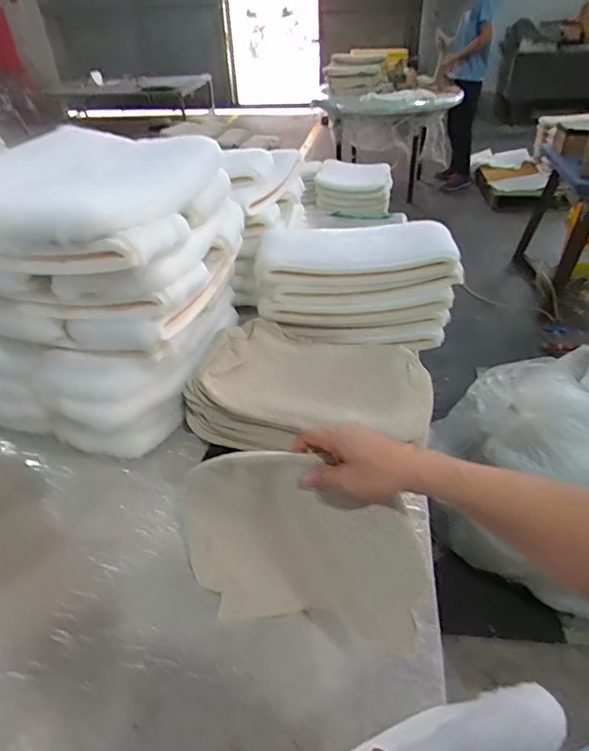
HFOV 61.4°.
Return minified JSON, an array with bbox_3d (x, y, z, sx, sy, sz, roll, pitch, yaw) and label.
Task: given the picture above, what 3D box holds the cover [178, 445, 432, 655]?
[{"bbox_3d":[-0.030,0.224,0.679,0.410,0.320,0.098,20,45,26],"label":"cover"}]

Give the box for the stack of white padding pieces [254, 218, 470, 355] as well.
[{"bbox_3d":[0.154,-0.237,1.254,0.473,0.235,0.247,1,39,5],"label":"stack of white padding pieces"}]

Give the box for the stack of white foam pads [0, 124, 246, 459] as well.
[{"bbox_3d":[-0.405,-0.192,1.053,0.483,0.500,0.484,7,40,12],"label":"stack of white foam pads"}]

